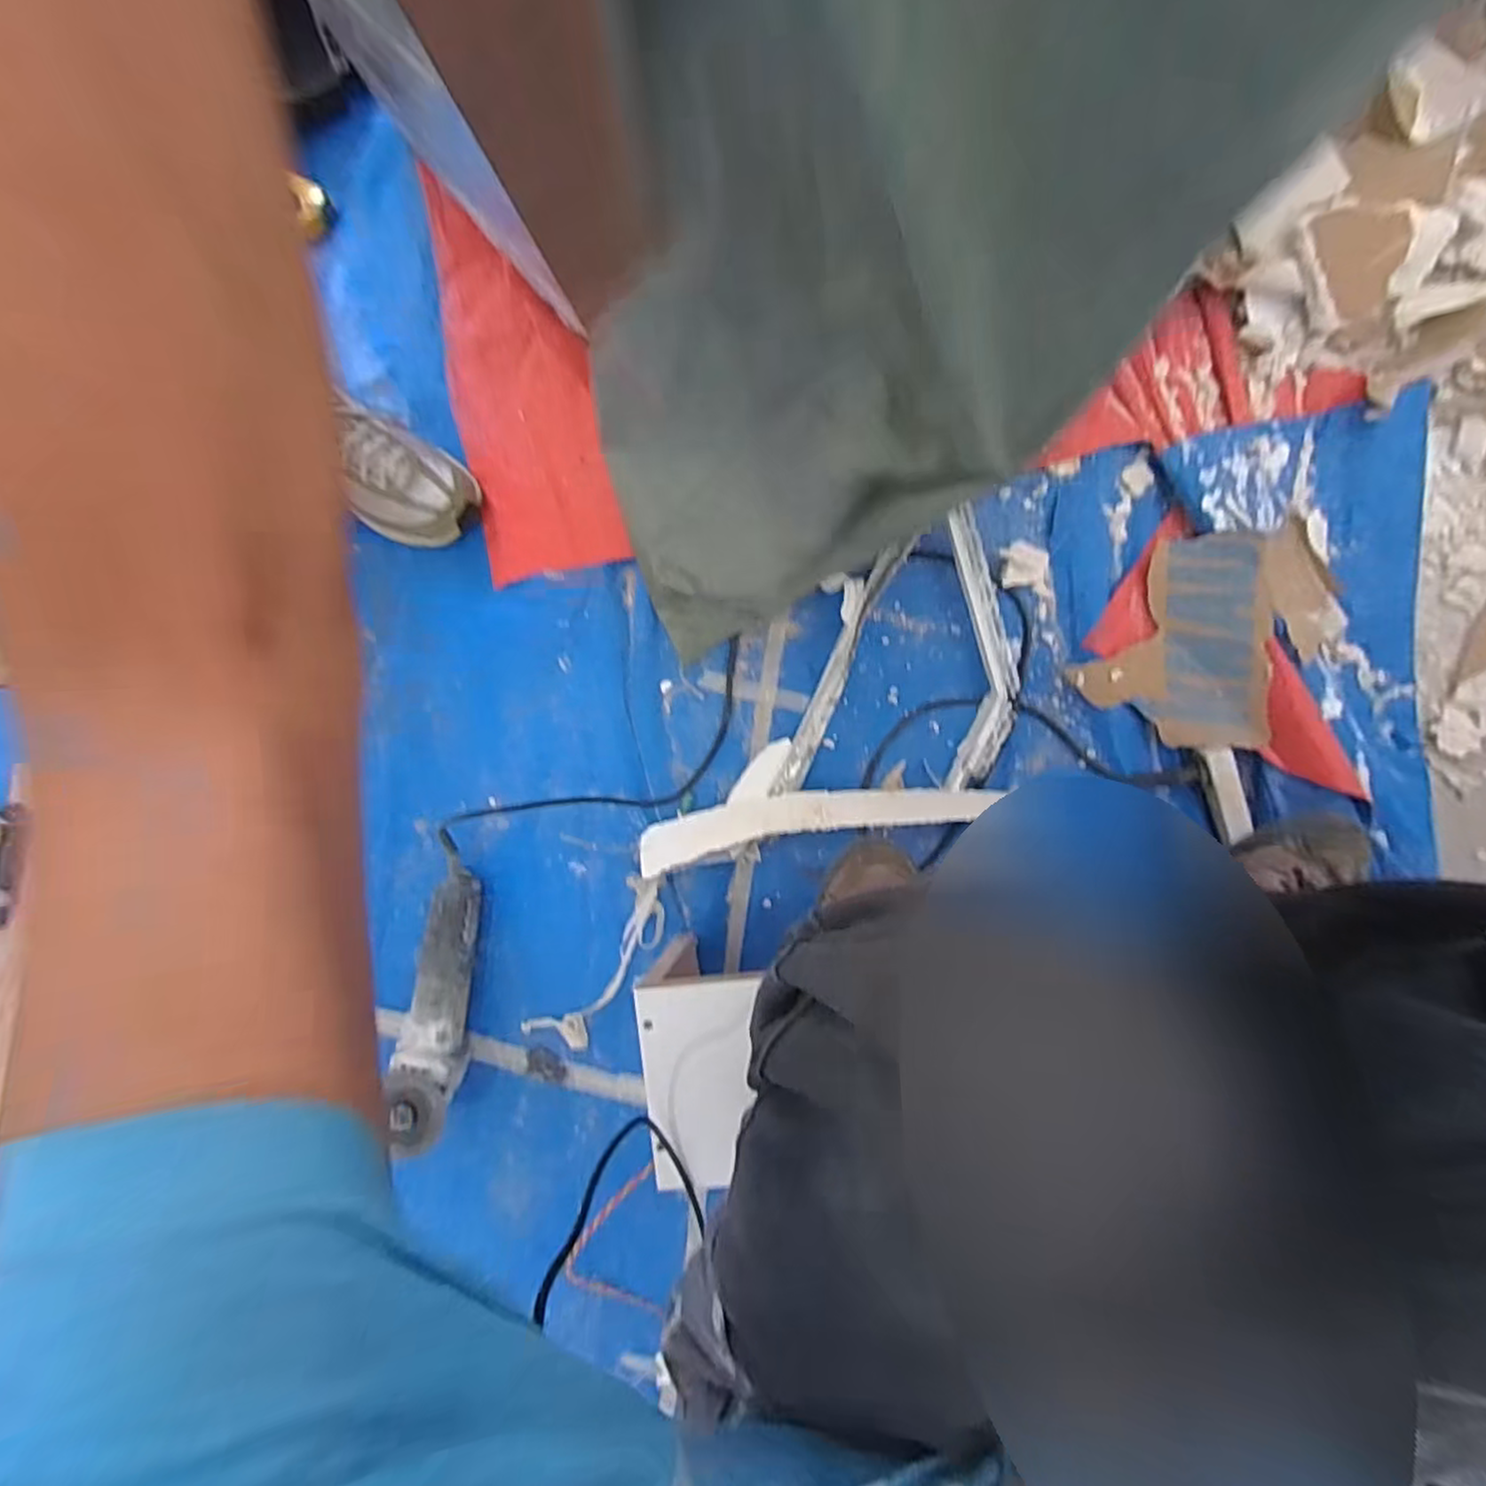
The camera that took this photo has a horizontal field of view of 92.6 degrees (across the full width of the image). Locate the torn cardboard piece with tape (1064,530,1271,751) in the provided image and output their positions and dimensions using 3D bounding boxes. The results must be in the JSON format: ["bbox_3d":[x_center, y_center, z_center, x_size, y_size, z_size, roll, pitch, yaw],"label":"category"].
[{"bbox_3d":[0.423,-0.095,0.704,0.167,0.028,0.202,-3,96,20],"label":"torn cardboard piece with tape"}]

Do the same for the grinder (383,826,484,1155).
[{"bbox_3d":[-0.335,0.262,0.775,0.066,0.102,0.332,6,94,5],"label":"grinder"}]

